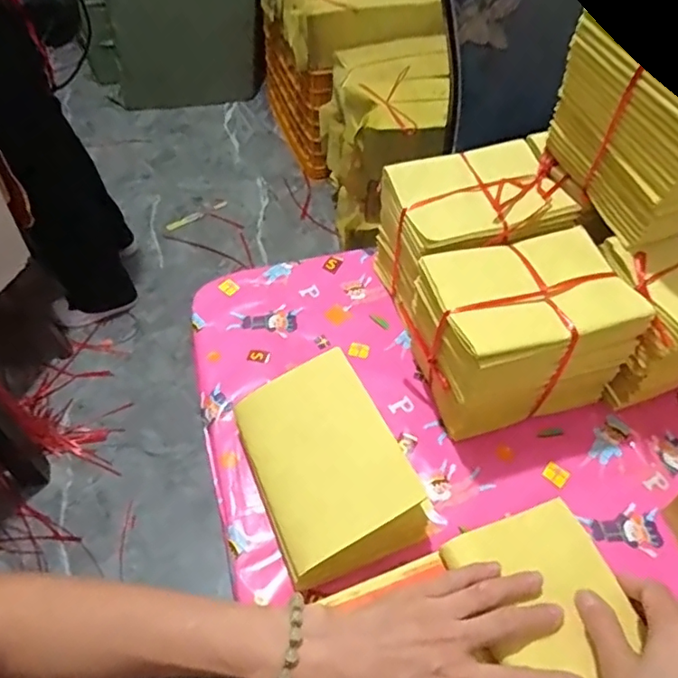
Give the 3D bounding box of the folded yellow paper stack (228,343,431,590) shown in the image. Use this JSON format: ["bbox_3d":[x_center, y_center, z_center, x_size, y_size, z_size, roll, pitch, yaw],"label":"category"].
[{"bbox_3d":[-0.010,0.104,0.483,0.121,0.076,0.167,-20,55,-16],"label":"folded yellow paper stack"}]

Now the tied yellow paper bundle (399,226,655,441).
[{"bbox_3d":[0.166,-0.007,0.533,0.166,0.133,0.123,-14,54,-11],"label":"tied yellow paper bundle"}]

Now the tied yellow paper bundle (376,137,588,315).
[{"bbox_3d":[0.147,-0.114,0.608,0.187,0.123,0.132,-10,53,-8],"label":"tied yellow paper bundle"}]

